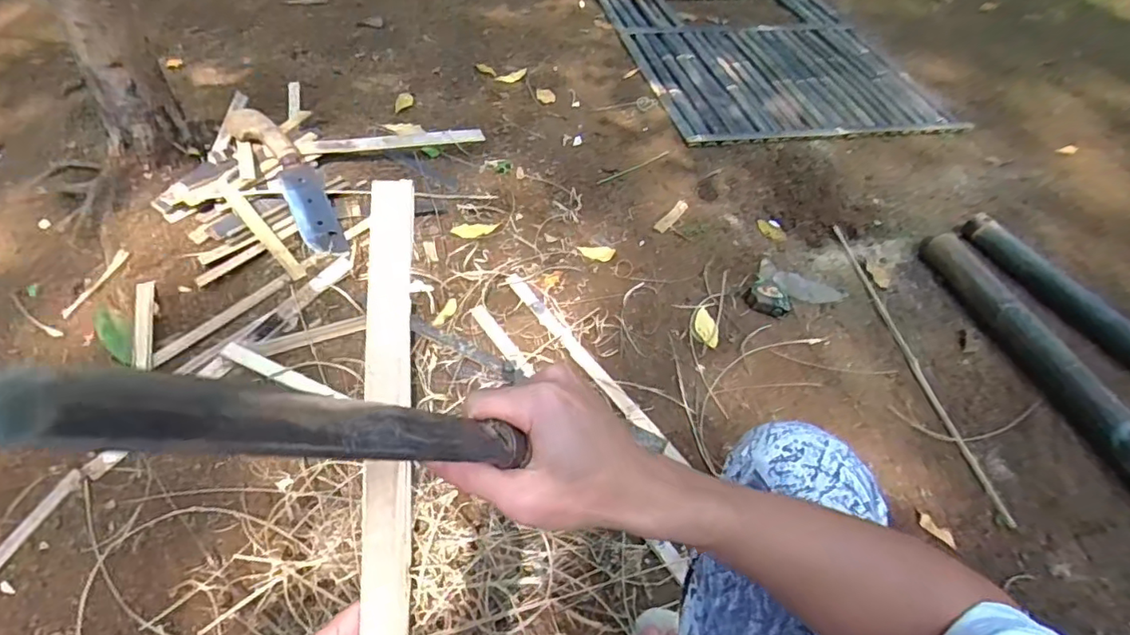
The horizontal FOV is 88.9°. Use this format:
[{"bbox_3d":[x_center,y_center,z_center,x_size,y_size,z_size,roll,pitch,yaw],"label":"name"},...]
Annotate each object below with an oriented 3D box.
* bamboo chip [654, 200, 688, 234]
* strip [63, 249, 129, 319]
[{"bbox_3d":[0.250,-0.237,1.352,0.032,0.008,0.146,32,53,19],"label":"bamboo chip"},{"bbox_3d":[-0.803,-0.058,0.988,0.023,0.009,0.141,25,68,14],"label":"strip"}]

